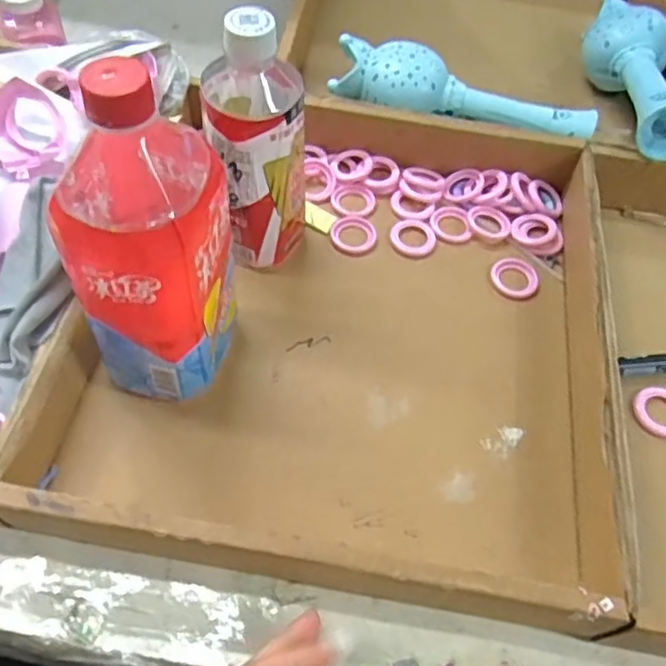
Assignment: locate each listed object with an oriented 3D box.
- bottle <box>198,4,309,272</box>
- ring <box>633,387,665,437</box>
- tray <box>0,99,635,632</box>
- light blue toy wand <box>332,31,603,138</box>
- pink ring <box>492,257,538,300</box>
[{"bbox_3d":[-0.051,-0.125,0.442,0.066,0.181,0.076,3,58,-2],"label":"bottle"},{"bbox_3d":[0.231,0.055,0.453,0.037,0.008,0.034,2,58,-3],"label":"ring"},{"bbox_3d":[0.017,-0.022,0.454,0.343,0.060,0.369,10,59,2],"label":"tray"},{"bbox_3d":[0.112,-0.199,0.571,0.224,0.062,0.056,20,58,8],"label":"light blue toy wand"},{"bbox_3d":[0.144,-0.044,0.510,0.035,0.004,0.037,2,58,-3],"label":"pink ring"}]

